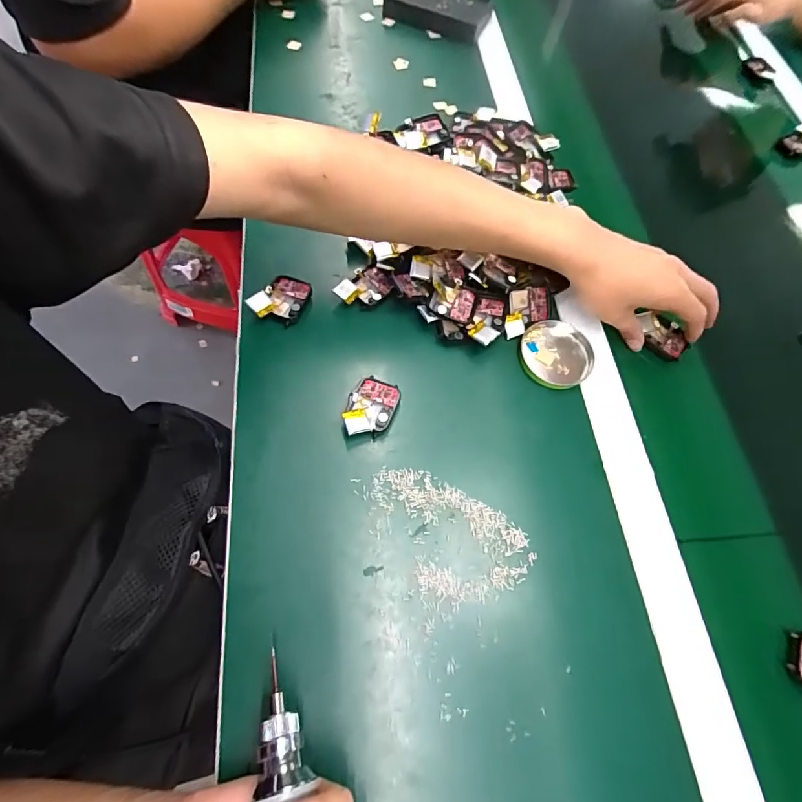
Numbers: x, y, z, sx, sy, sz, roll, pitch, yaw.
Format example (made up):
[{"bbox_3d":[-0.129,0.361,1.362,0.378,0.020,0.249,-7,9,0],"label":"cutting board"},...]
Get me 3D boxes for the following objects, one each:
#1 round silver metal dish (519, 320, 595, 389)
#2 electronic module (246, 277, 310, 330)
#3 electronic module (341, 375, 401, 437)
[{"bbox_3d":[0.142,-0.043,0.399,0.064,0.007,0.064,3,66,-6],"label":"round silver metal dish"},{"bbox_3d":[-0.105,-0.089,0.393,0.038,0.023,0.051,34,67,8],"label":"electronic module"},{"bbox_3d":[-0.025,0.006,0.355,0.037,0.019,0.053,24,65,4],"label":"electronic module"}]

